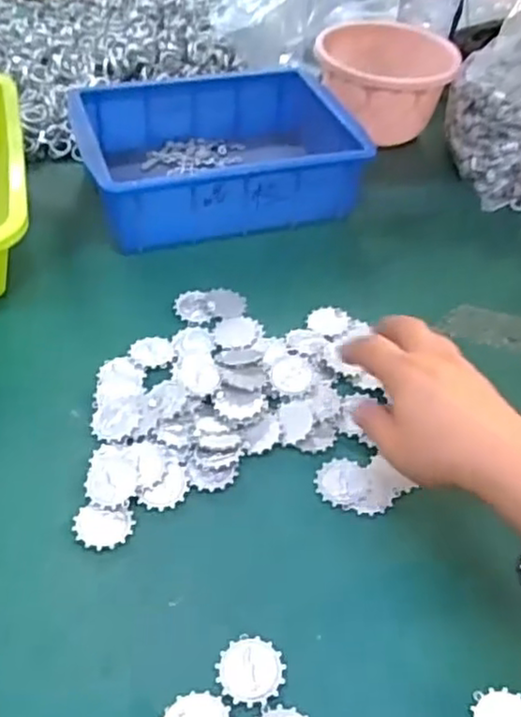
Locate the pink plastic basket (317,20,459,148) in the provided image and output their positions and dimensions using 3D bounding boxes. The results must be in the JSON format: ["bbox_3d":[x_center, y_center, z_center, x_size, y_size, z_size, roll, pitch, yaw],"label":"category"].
[{"bbox_3d":[0.125,-0.290,0.712,0.132,0.066,0.135,3,47,-4],"label":"pink plastic basket"}]

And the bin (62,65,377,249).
[{"bbox_3d":[-0.041,-0.190,0.636,0.241,0.069,0.169,-12,50,-17],"label":"bin"}]

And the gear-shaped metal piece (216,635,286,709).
[{"bbox_3d":[-0.005,0.159,0.346,0.032,0.004,0.034,3,47,-4],"label":"gear-shaped metal piece"}]

